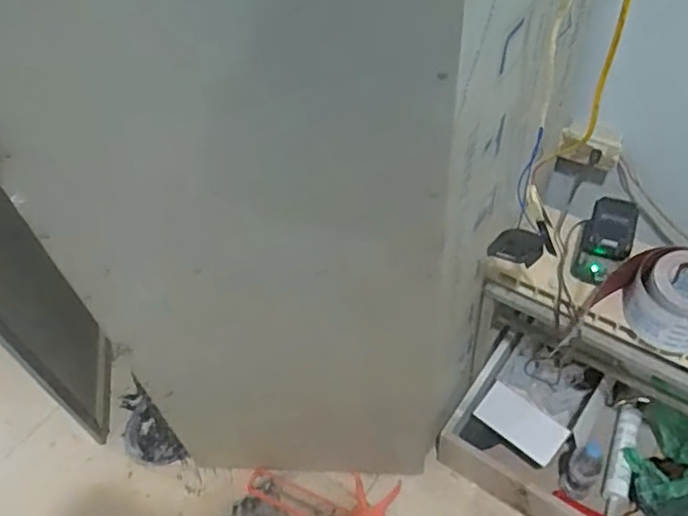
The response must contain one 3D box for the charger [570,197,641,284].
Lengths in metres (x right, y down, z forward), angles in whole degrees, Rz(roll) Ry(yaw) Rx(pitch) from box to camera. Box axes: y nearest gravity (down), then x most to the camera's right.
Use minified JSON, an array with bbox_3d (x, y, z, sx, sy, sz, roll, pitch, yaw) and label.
[{"bbox_3d":[0.461,-0.029,1.079,0.085,0.097,0.130,16,54,18],"label":"charger"}]

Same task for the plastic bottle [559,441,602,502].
[{"bbox_3d":[0.499,0.447,1.280,0.065,0.190,0.062,-3,50,4],"label":"plastic bottle"}]

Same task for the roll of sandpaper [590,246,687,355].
[{"bbox_3d":[0.538,0.075,1.009,0.170,0.125,0.153,-16,51,-7],"label":"roll of sandpaper"}]

